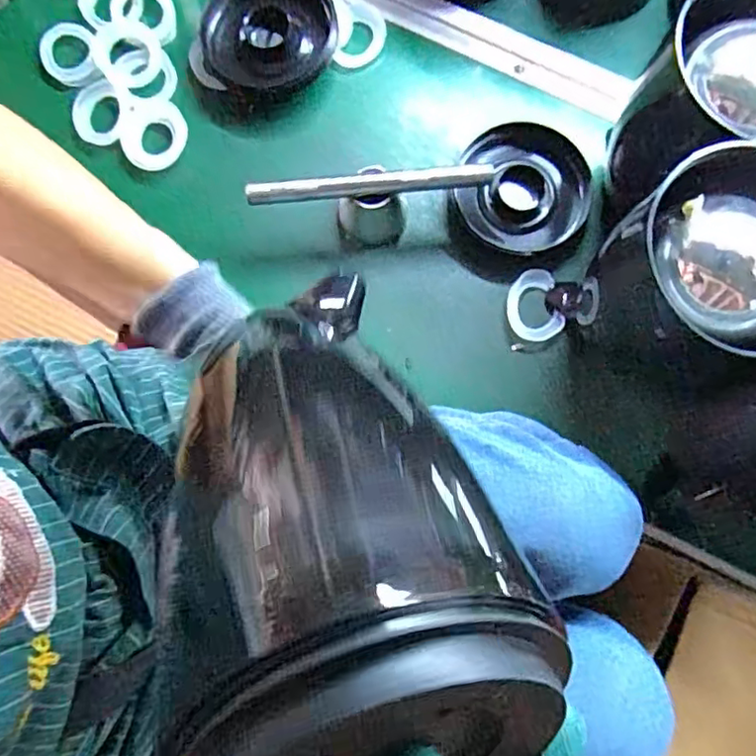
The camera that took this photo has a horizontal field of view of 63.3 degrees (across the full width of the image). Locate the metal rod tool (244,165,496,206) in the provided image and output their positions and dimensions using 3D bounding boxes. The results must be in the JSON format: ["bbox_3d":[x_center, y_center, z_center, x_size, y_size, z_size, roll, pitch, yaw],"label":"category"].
[{"bbox_3d":[-0.007,-0.158,0.497,0.197,0.016,0.016,-5,79,-1],"label":"metal rod tool"}]

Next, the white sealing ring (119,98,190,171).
[{"bbox_3d":[-0.205,-0.224,0.561,0.061,0.009,0.073,-6,72,4],"label":"white sealing ring"}]

